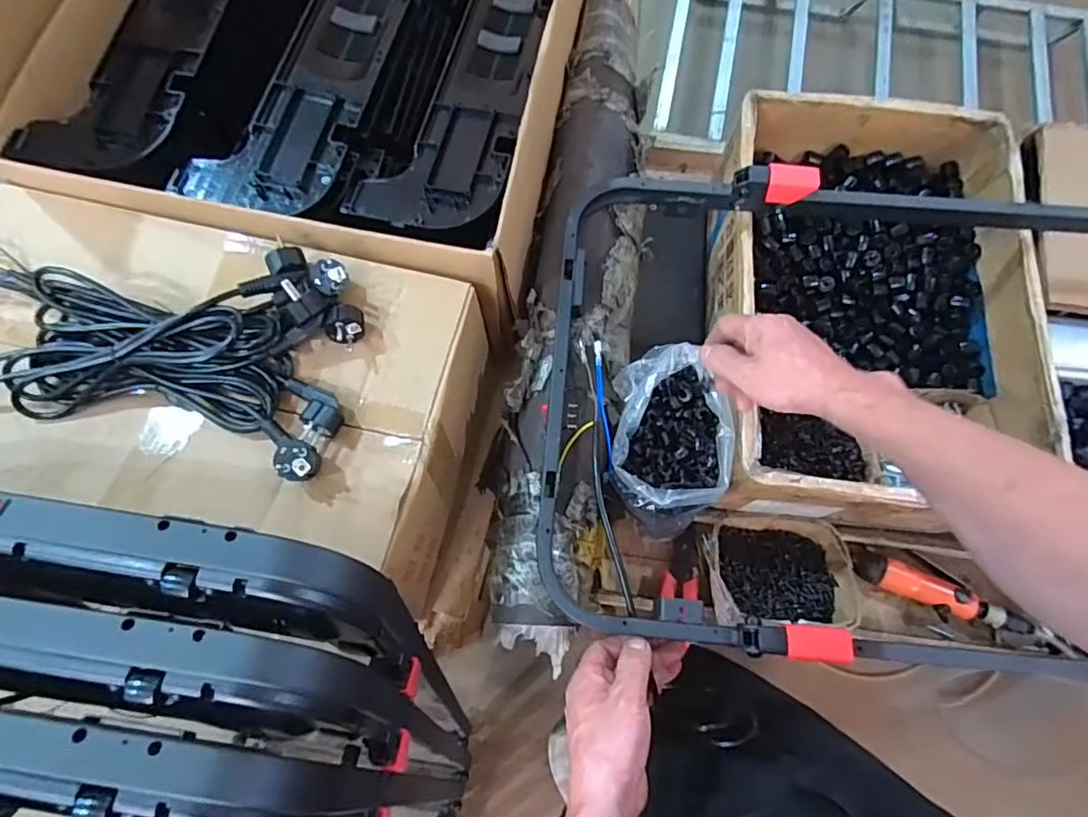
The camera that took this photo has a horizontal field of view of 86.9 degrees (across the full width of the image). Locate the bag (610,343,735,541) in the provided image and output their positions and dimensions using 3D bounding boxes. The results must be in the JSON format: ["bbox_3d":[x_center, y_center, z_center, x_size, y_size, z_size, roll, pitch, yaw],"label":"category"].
[{"bbox_3d":[0.139,0.043,0.675,0.120,0.139,0.193,3,72,1],"label":"bag"}]

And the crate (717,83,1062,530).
[{"bbox_3d":[0.409,-0.132,0.735,0.365,0.142,0.531,5,72,2],"label":"crate"}]

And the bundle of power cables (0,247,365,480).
[{"bbox_3d":[-0.423,-0.062,0.548,0.480,0.045,0.220,4,72,2],"label":"bundle of power cables"}]

